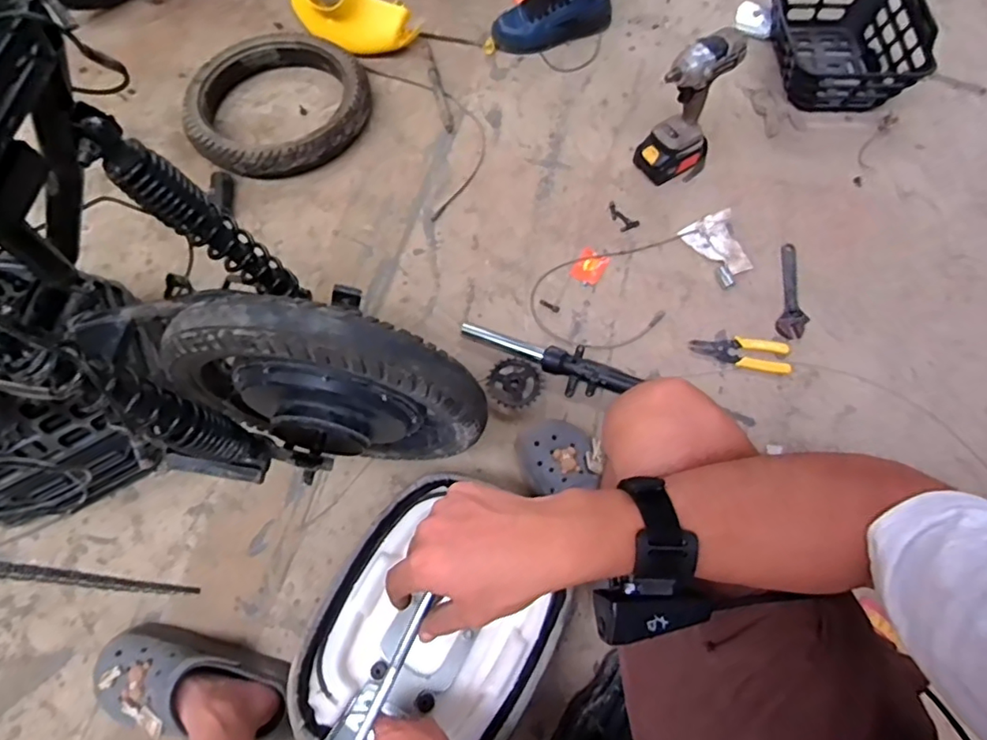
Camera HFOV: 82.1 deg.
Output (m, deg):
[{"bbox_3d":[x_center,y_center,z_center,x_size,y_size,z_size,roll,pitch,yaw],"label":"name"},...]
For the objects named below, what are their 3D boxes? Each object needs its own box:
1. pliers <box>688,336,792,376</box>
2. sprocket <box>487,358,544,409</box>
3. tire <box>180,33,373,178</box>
[{"bbox_3d":[0.412,-0.028,0.947,0.163,0.007,0.061,5,66,2],"label":"pliers"},{"bbox_3d":[0.035,0.021,0.916,0.087,0.013,0.081,1,72,-5],"label":"sprocket"},{"bbox_3d":[-0.437,-0.541,1.154,0.370,0.064,0.359,-16,67,-7],"label":"tire"}]

